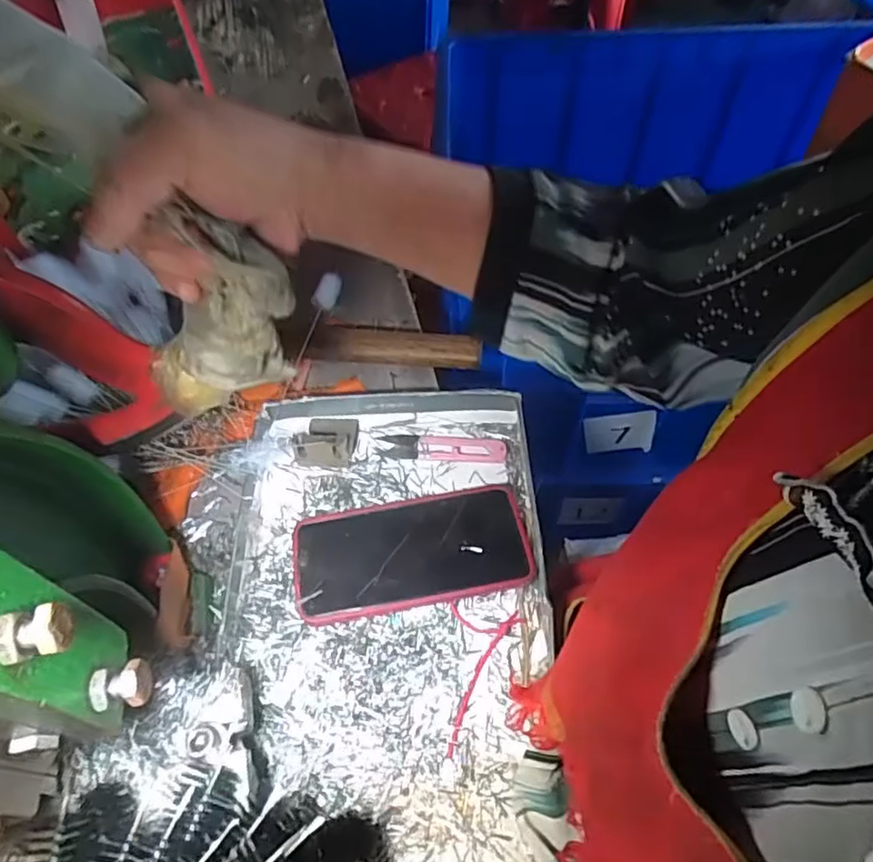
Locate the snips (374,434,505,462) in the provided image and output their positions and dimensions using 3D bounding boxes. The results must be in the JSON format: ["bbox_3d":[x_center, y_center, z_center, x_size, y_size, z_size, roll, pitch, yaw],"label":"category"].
[{"bbox_3d":[0.005,0.013,0.496,0.099,0.005,0.025,2,56,3],"label":"snips"}]

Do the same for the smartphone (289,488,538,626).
[{"bbox_3d":[-0.017,0.082,0.432,0.158,0.016,0.080,-11,56,-5],"label":"smartphone"}]

